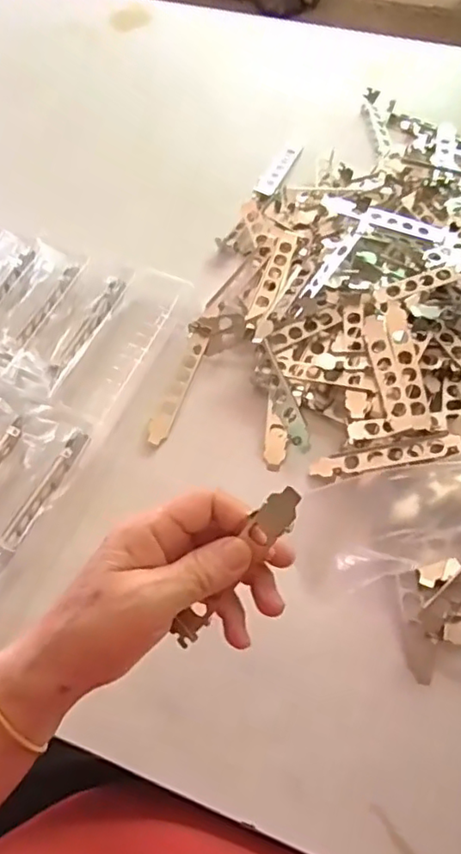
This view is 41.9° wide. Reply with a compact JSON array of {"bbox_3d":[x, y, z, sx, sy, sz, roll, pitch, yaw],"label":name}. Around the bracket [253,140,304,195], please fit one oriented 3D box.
[{"bbox_3d":[0.057,-0.299,0.692,0.024,0.014,0.107,20,63,14],"label":"bracket"}]

